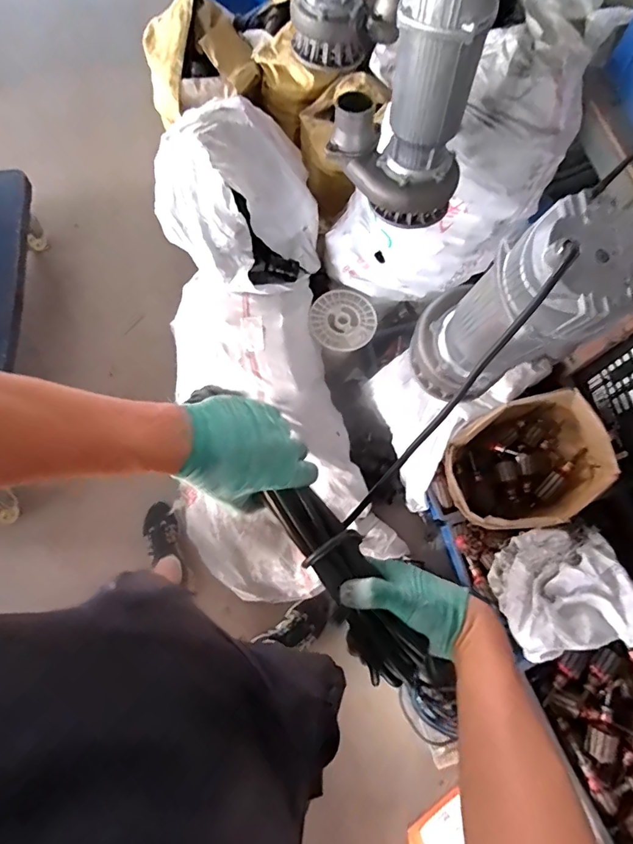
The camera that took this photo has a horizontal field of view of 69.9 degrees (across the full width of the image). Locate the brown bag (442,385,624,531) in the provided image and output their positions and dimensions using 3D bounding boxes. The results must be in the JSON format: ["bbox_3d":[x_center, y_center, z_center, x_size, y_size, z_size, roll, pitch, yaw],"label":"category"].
[{"bbox_3d":[0.538,0.107,1.159,0.386,0.206,0.292,-26,76,-7],"label":"brown bag"}]

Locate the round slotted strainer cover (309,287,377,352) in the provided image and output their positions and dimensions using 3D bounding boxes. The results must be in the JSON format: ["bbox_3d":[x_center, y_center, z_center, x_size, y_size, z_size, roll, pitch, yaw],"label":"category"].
[{"bbox_3d":[0.085,-0.313,1.383,0.200,0.041,0.200,0,74,0],"label":"round slotted strainer cover"}]

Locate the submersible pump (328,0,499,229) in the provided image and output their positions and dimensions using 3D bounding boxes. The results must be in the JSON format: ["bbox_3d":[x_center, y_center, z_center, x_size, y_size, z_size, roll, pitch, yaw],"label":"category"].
[{"bbox_3d":[0.141,-0.519,0.733,0.221,0.362,0.171,2,74,1],"label":"submersible pump"}]

